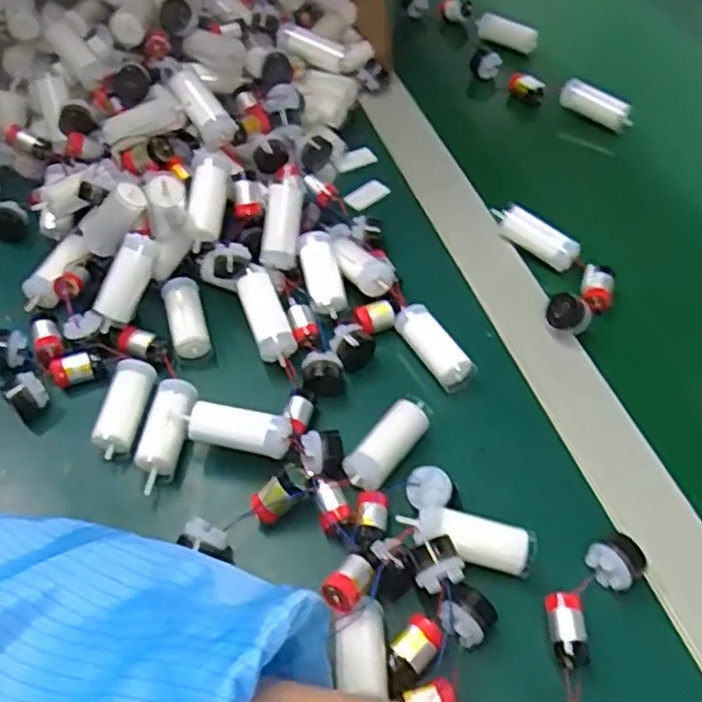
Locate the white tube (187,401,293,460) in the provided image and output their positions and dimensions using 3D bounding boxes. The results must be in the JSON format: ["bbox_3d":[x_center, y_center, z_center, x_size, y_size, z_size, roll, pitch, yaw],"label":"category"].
[{"bbox_3d":[-0.056,0.039,0.357,0.051,0.016,0.019,9,53,8],"label":"white tube"}]

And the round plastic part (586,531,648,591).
[{"bbox_3d":[0.120,0.096,0.328,0.021,0.013,0.021,-24,57,-15],"label":"round plastic part"}]

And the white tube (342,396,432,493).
[{"bbox_3d":[0.021,0.045,0.366,0.019,0.014,0.061,32,60,23],"label":"white tube"}]

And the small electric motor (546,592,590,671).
[{"bbox_3d":[0.092,0.120,0.310,0.015,0.014,0.030,1,54,2],"label":"small electric motor"}]

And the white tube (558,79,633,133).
[{"bbox_3d":[0.187,-0.188,0.552,0.056,0.022,0.018,29,59,4],"label":"white tube"}]

